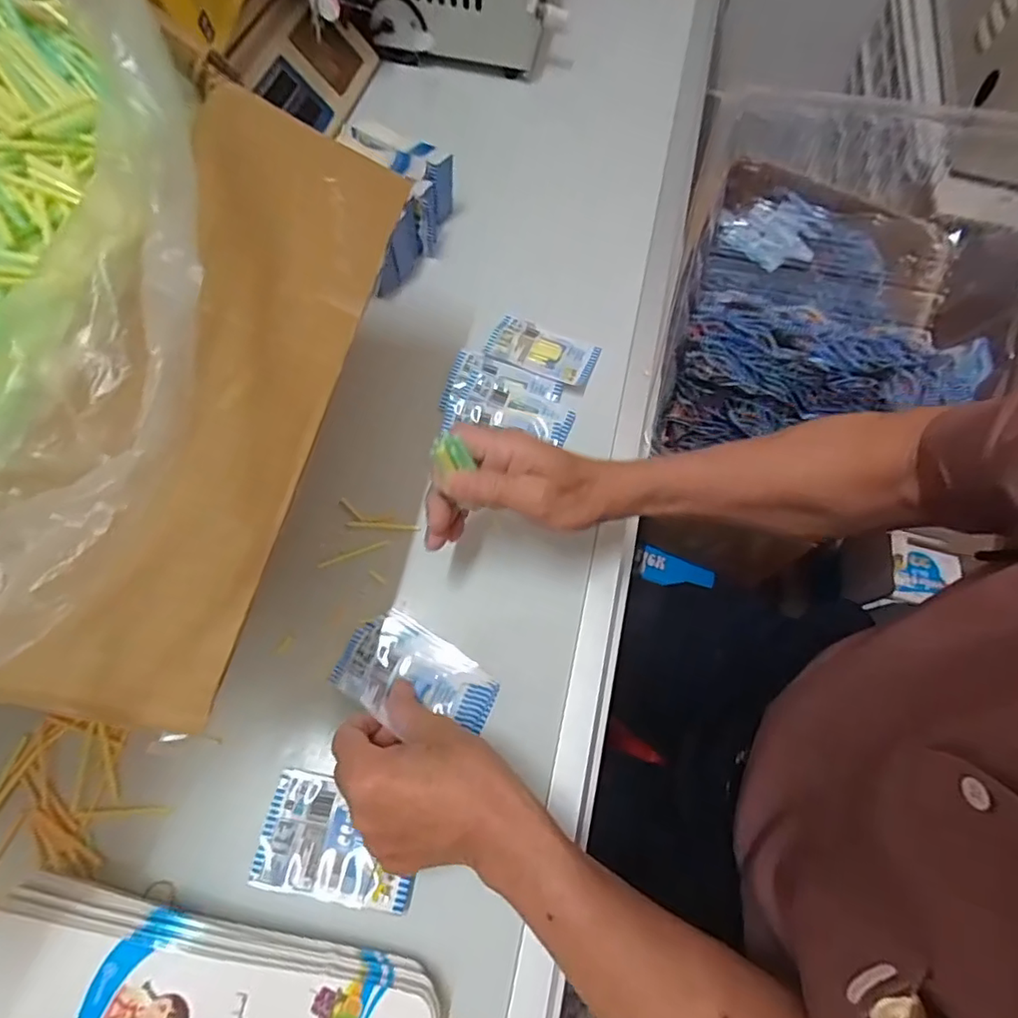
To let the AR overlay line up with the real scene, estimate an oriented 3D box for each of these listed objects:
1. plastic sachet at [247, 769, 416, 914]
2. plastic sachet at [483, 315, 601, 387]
[{"bbox_3d":[-0.113,0.222,0.371,0.103,0.010,0.067,10,67,1],"label":"plastic sachet"},{"bbox_3d":[0.033,-0.157,0.541,0.103,0.018,0.060,23,68,6],"label":"plastic sachet"}]

